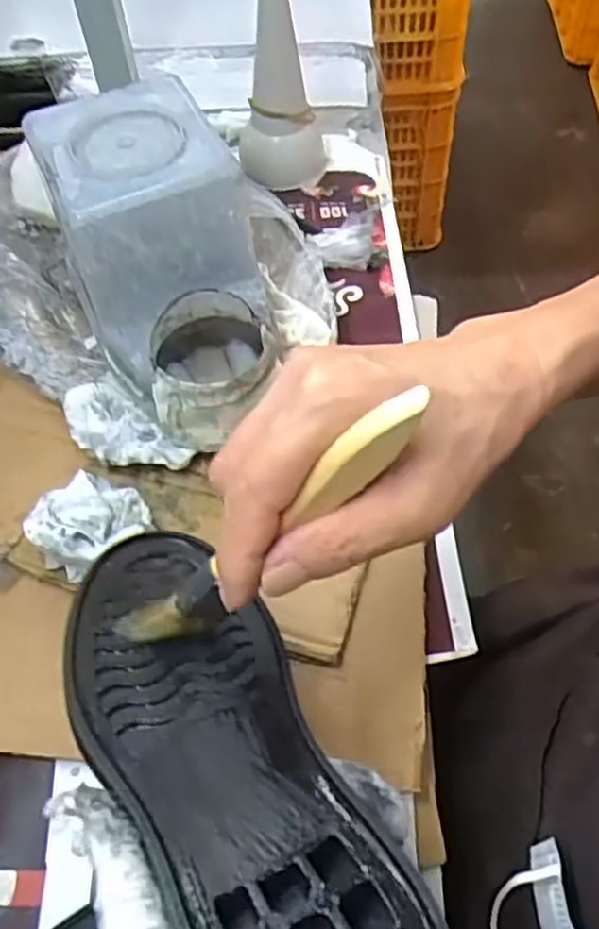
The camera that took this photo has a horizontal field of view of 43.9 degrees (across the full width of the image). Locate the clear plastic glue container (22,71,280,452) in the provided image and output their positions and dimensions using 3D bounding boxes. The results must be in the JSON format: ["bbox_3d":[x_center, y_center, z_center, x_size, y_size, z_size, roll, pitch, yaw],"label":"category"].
[{"bbox_3d":[-0.075,-0.112,0.431,0.102,0.120,0.191,-19,58,-9],"label":"clear plastic glue container"}]

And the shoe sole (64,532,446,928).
[{"bbox_3d":[-0.028,0.095,0.243,0.070,0.030,0.213,-12,30,-23],"label":"shoe sole"}]

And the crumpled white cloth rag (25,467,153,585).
[{"bbox_3d":[-0.111,0.032,0.398,0.059,0.035,0.065,-30,61,-15],"label":"crumpled white cloth rag"}]

